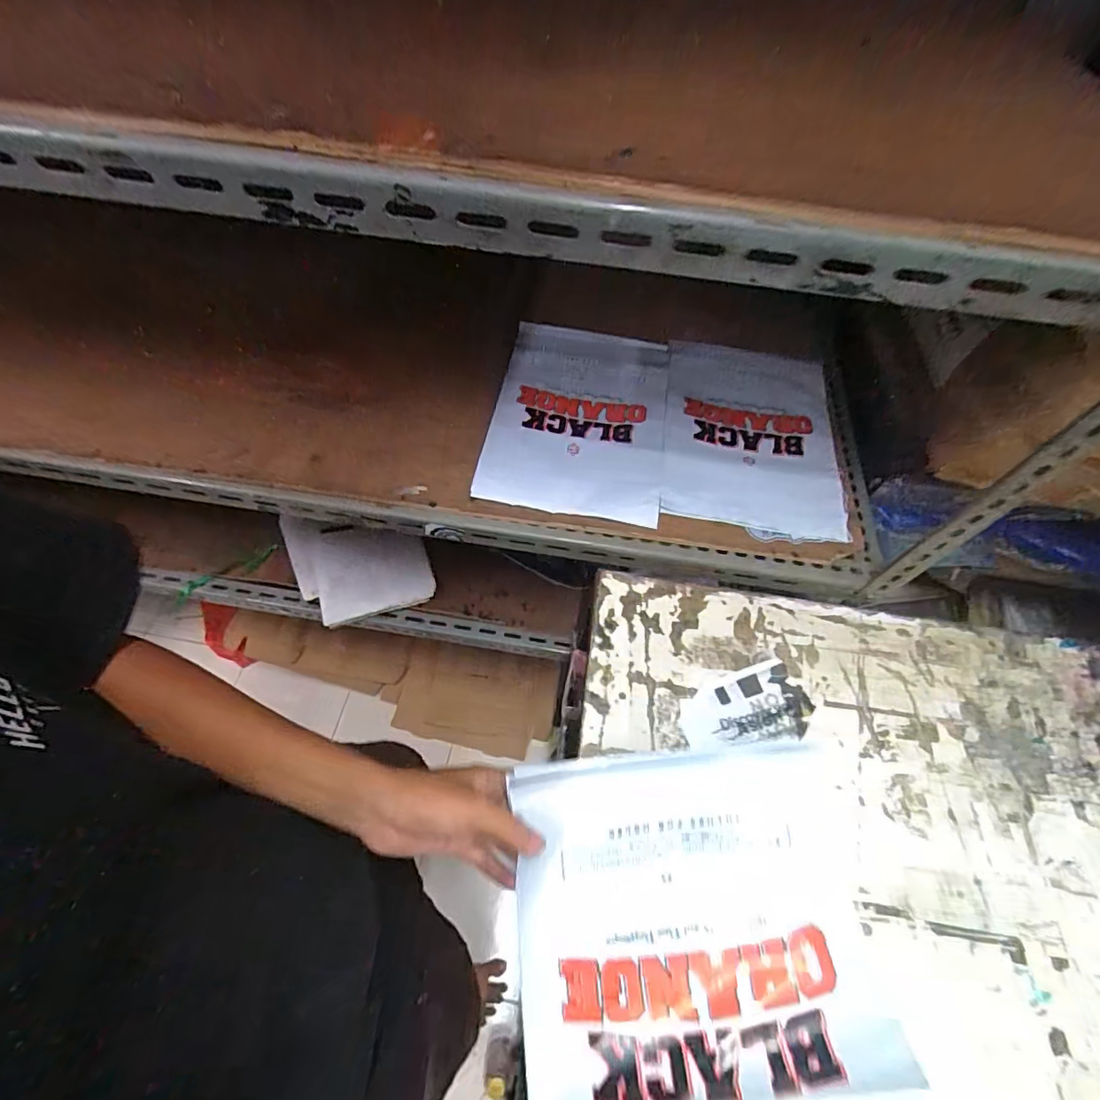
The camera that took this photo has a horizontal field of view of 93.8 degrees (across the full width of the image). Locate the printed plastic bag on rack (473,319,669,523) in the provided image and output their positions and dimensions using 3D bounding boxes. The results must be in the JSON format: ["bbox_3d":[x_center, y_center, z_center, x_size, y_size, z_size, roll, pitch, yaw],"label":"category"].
[{"bbox_3d":[0.045,-0.206,0.769,0.249,0.023,0.361,9,59,2],"label":"printed plastic bag on rack"}]

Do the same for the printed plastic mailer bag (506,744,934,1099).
[{"bbox_3d":[0.103,0.296,0.325,0.249,0.128,0.323,-2,59,-5],"label":"printed plastic mailer bag"}]

